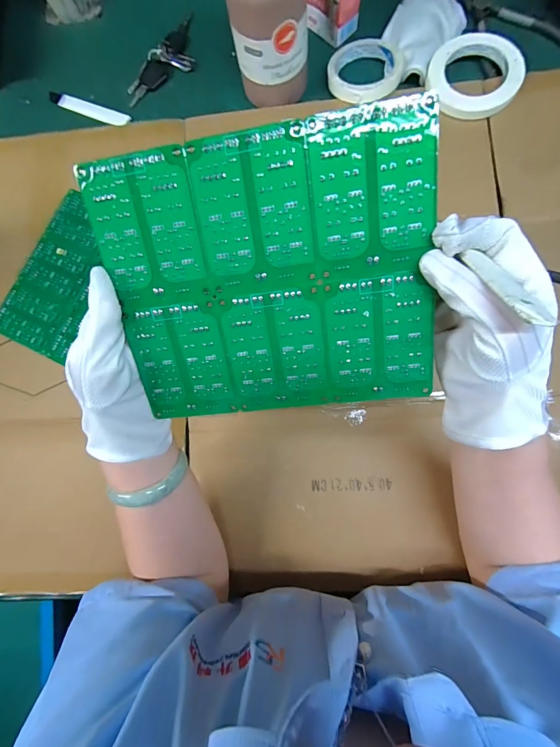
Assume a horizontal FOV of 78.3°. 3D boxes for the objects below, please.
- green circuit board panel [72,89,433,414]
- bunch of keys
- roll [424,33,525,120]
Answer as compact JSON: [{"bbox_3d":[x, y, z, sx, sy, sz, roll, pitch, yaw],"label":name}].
[{"bbox_3d":[-0.008,-0.056,0.225,0.203,0.004,0.170,-6,112,8],"label":"green circuit board panel"},{"bbox_3d":[-0.164,-0.457,0.504,0.062,0.013,0.156,39,88,9],"label":"bunch of keys"},{"bbox_3d":[0.244,-0.374,0.437,0.114,0.013,0.100,32,94,8],"label":"roll"}]

